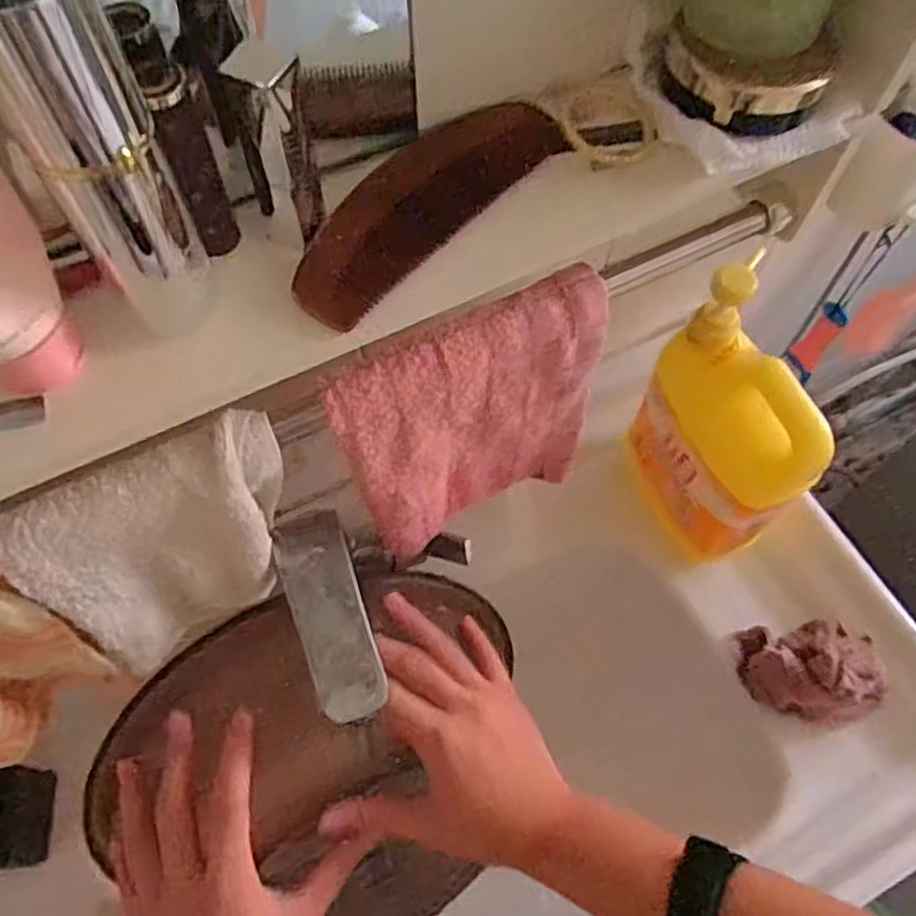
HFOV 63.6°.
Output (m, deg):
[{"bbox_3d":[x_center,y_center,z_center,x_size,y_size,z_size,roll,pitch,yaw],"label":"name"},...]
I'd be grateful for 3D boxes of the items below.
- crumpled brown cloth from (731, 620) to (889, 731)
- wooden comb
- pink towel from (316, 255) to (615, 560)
[{"bbox_3d":[0.287,0.177,0.609,0.109,0.047,0.080,-15,79,30],"label":"crumpled brown cloth"},{"bbox_3d":[-0.016,-0.117,0.331,0.045,0.021,0.144,40,69,17],"label":"wooden comb"},{"bbox_3d":[0.008,-0.017,0.473,0.163,0.189,0.043,-25,66,-13],"label":"pink towel"}]

